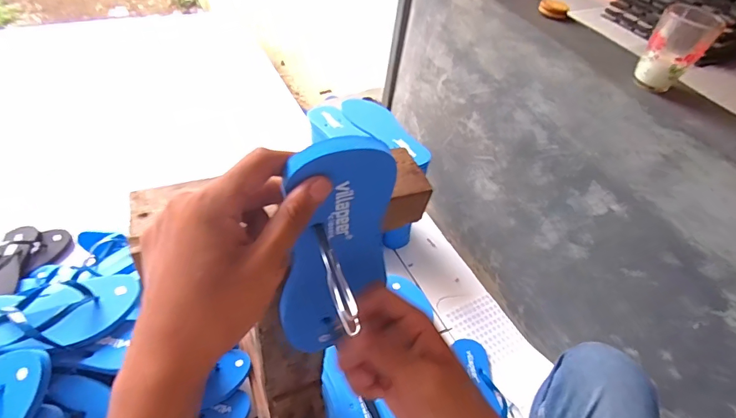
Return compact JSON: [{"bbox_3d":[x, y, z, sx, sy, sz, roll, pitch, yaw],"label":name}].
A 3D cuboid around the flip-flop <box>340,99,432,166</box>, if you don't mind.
[{"bbox_3d":[0.034,-0.166,0.871,0.078,0.025,0.227,-31,58,-30],"label":"flip-flop"}]

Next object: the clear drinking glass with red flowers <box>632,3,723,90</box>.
[{"bbox_3d":[0.408,-0.212,0.557,0.065,0.093,0.073,35,53,23],"label":"clear drinking glass with red flowers"}]

